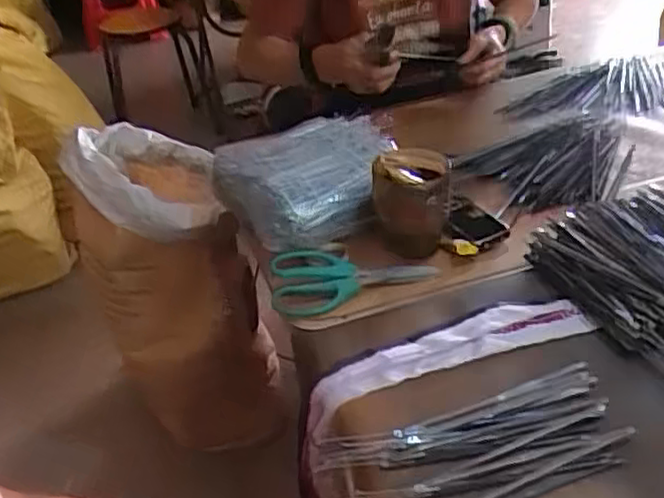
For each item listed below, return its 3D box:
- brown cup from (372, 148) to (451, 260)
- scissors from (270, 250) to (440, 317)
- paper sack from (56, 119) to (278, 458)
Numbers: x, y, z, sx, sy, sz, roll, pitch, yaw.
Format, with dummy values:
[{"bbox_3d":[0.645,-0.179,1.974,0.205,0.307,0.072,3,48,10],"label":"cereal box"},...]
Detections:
[{"bbox_3d":[0.091,-0.053,0.776,0.083,0.103,0.079,1,36,10],"label":"brown cup"},{"bbox_3d":[0.020,0.024,0.743,0.174,0.024,0.078,-12,36,-9],"label":"scissors"},{"bbox_3d":[-0.288,0.074,1.273,0.256,0.580,0.350,-17,37,-15],"label":"paper sack"}]

